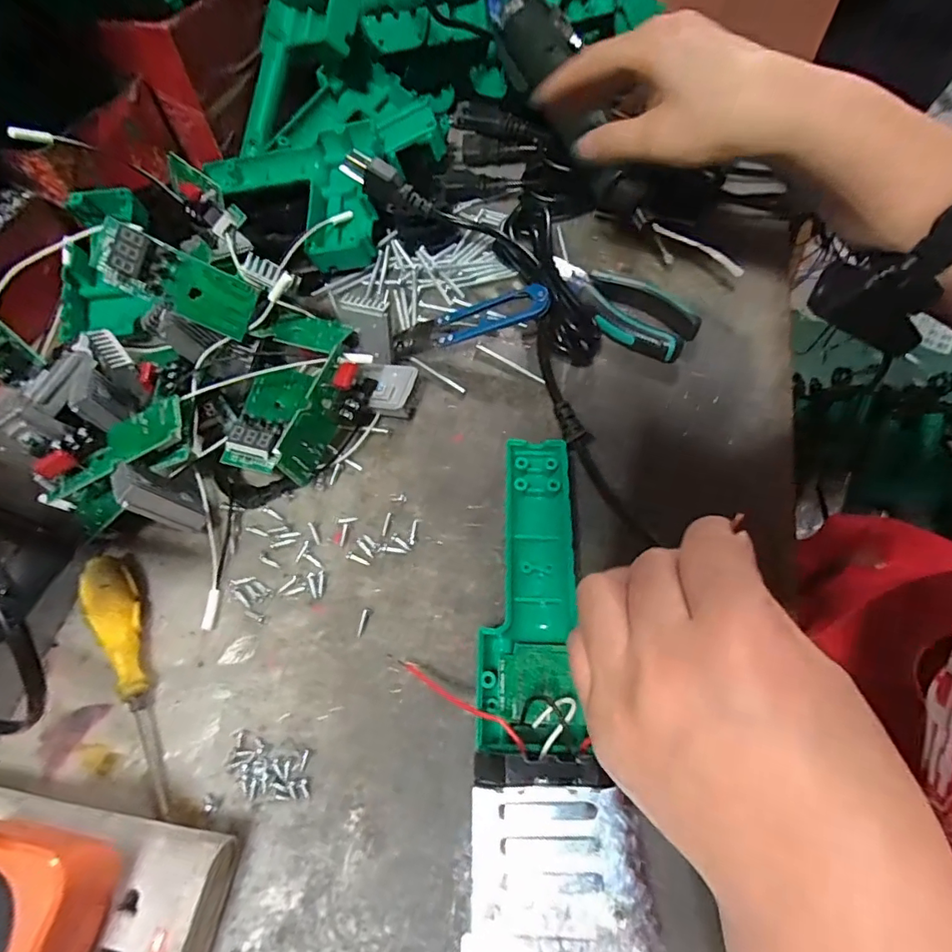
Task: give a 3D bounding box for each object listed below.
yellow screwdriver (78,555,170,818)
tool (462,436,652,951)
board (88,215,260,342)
[{"bbox_3d":[-0.168,0.095,0.252,0.021,0.020,0.127,-29,63,-15],"label":"yellow screwdriver"},{"bbox_3d":[0.029,0.129,0.199,0.063,0.034,0.329,0,61,1],"label":"tool"},{"bbox_3d":[-0.166,-0.109,0.286,0.013,0.079,0.033,29,96,59],"label":"board"}]

